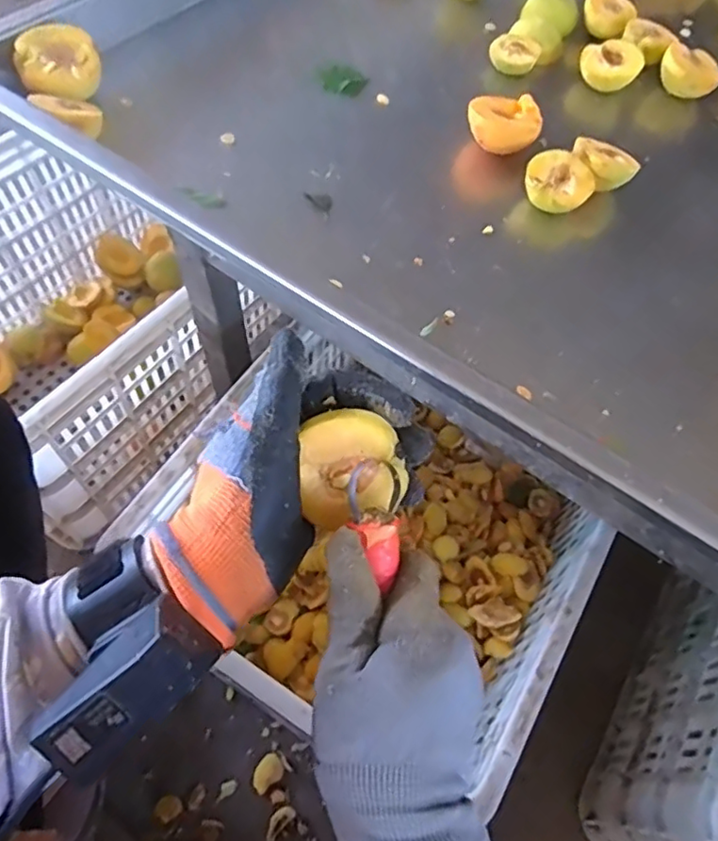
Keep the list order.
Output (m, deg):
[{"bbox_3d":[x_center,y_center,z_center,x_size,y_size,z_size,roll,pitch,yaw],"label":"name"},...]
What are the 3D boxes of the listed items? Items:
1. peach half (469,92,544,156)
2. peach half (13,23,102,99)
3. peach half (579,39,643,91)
[{"bbox_3d":[0.140,-0.291,0.581,0.072,0.033,0.059,14,59,2],"label":"peach half"},{"bbox_3d":[-0.280,-0.330,0.556,0.069,0.038,0.068,7,79,-17],"label":"peach half"},{"bbox_3d":[0.270,-0.383,0.639,0.061,0.034,0.045,22,61,7],"label":"peach half"}]

